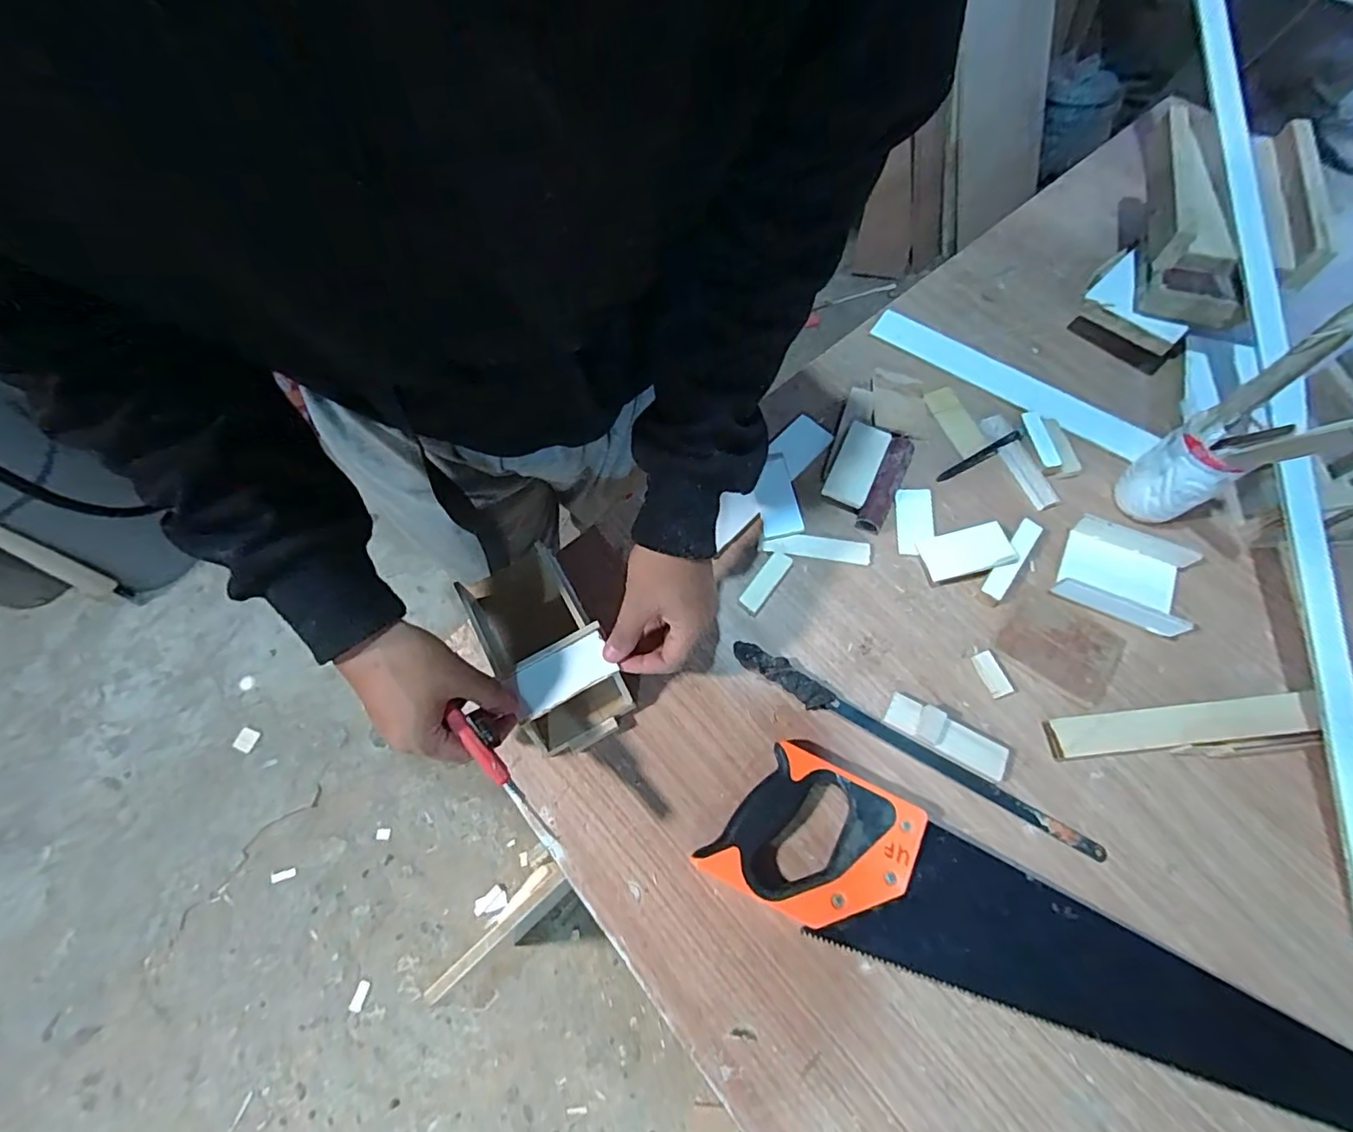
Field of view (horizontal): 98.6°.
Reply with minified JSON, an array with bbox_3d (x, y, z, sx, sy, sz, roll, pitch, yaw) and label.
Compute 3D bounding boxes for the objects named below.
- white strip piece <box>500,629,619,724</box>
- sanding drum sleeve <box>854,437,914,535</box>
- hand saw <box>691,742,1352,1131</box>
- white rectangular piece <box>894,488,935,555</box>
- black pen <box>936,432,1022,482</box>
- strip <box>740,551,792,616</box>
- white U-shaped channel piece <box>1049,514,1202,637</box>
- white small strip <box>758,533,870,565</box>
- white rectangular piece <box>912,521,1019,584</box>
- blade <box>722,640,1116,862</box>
[{"bbox_3d":[-0.090,0.084,0.451,0.077,0.006,0.038,-28,69,-10],"label":"white strip piece"},{"bbox_3d":[0.203,-0.082,0.564,0.025,0.022,0.106,25,70,12],"label":"sanding drum sleeve"},{"bbox_3d":[0.271,0.289,0.403,0.498,0.025,0.113,26,70,12],"label":"hand saw"},{"bbox_3d":[0.229,-0.044,0.556,0.035,0.004,0.070,5,67,4],"label":"white rectangular piece"},{"bbox_3d":[0.303,-0.109,0.582,0.097,0.011,0.012,-28,69,-9],"label":"black pen"},{"bbox_3d":[0.081,0.015,0.534,0.021,0.008,0.063,33,72,15],"label":"strip"},{"bbox_3d":[0.401,0.004,0.521,0.099,0.021,0.091,24,70,11],"label":"white U-shaped channel piece"},{"bbox_3d":[0.131,-0.018,0.548,0.102,0.006,0.021,6,67,5],"label":"white small strip"},{"bbox_3d":[0.266,-0.013,0.537,0.075,0.007,0.044,-16,67,9],"label":"white rectangular piece"},{"bbox_3d":[0.188,0.144,0.470,0.312,0.019,0.024,28,71,13],"label":"blade"}]

